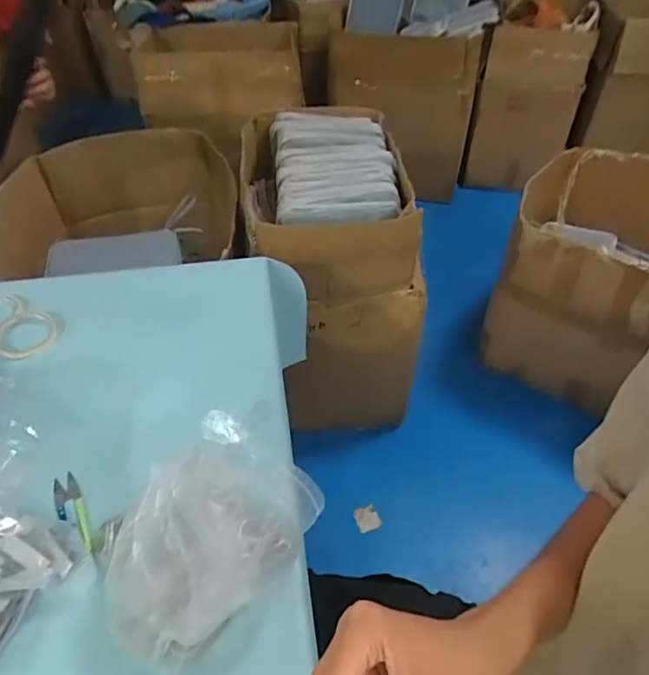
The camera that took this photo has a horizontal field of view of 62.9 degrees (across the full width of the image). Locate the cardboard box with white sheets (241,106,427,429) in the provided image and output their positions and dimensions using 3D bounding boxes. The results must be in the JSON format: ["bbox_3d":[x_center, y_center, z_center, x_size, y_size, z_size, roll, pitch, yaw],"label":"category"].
[{"bbox_3d":[0.005,-0.219,1.525,0.409,0.591,0.705,-6,45,-5],"label":"cardboard box with white sheets"}]

